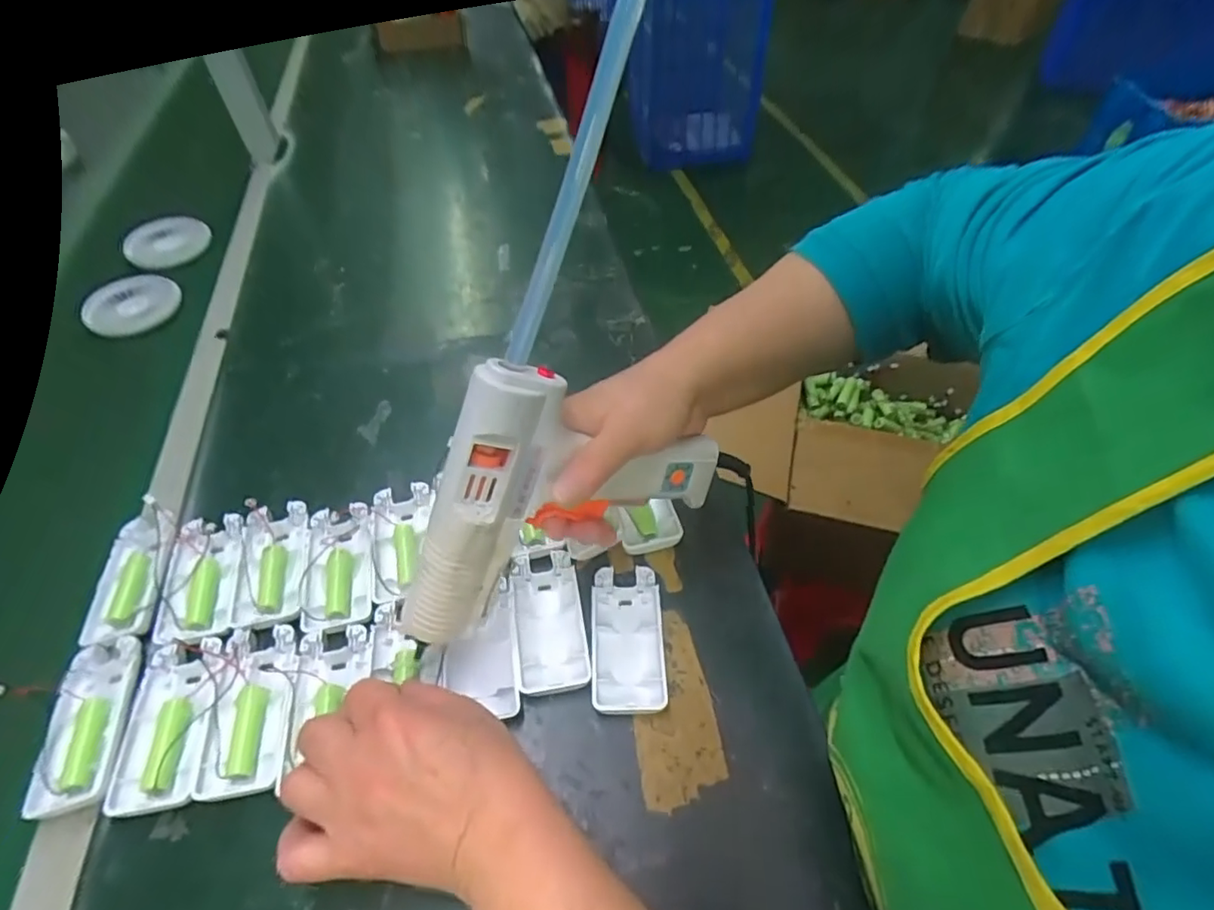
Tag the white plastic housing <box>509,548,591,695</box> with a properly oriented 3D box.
[{"bbox_3d":[-0.039,0.108,0.398,0.045,0.014,0.098,-7,51,-6],"label":"white plastic housing"}]

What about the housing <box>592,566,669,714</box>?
[{"bbox_3d":[0.013,0.120,0.392,0.046,0.014,0.096,-1,51,-1],"label":"housing"}]

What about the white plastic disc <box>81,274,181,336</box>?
[{"bbox_3d":[-0.514,-0.163,0.647,0.086,0.010,0.089,-12,56,-17],"label":"white plastic disc"}]

